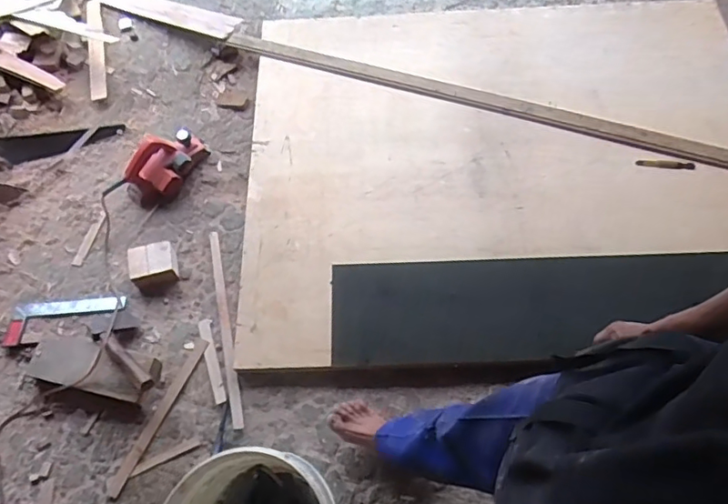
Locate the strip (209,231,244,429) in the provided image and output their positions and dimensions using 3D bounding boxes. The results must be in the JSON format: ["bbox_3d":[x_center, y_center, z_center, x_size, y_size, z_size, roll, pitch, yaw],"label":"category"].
[{"bbox_3d":[-0.372,0.188,1.439,0.033,0.026,0.547,-14,64,-4],"label":"strip"}]

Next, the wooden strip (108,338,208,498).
[{"bbox_3d":[-0.507,0.402,1.347,0.032,0.010,0.406,22,67,13],"label":"wooden strip"}]

